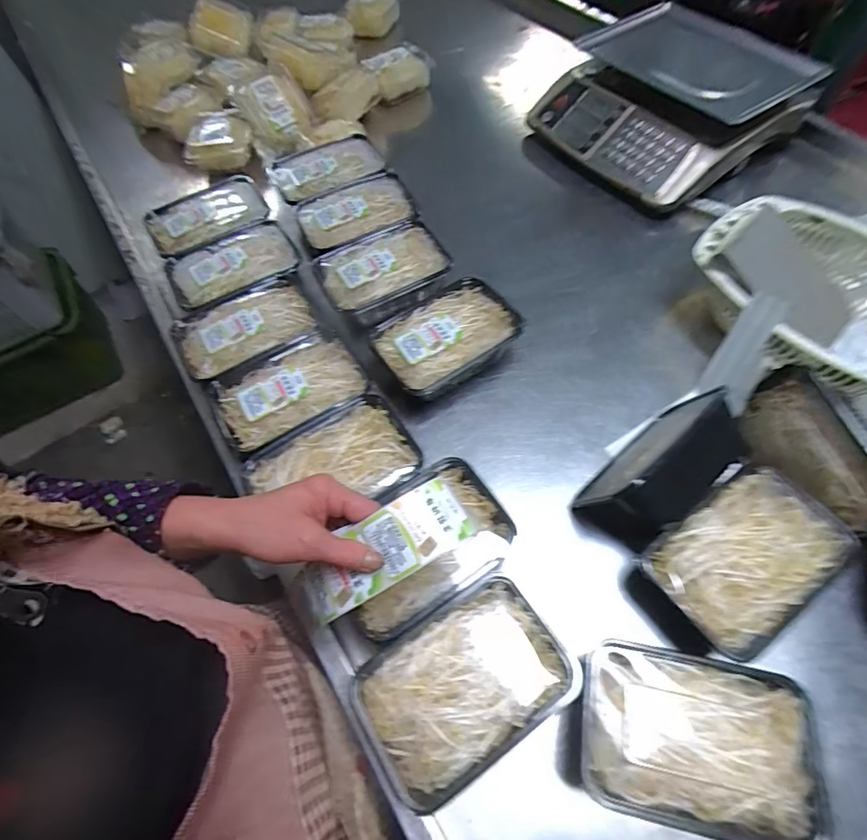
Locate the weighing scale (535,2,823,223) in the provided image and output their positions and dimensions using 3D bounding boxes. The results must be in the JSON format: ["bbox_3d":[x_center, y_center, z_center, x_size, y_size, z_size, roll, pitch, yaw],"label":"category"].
[{"bbox_3d":[0.407,-0.555,0.838,0.362,0.119,0.361,-33,64,-14],"label":"weighing scale"}]

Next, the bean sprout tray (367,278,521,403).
[{"bbox_3d":[0.018,-0.102,0.634,0.173,0.071,0.126,-32,64,-13],"label":"bean sprout tray"}]

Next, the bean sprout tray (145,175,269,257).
[{"bbox_3d":[-0.354,-0.323,0.740,0.174,0.026,0.124,-24,62,-10],"label":"bean sprout tray"}]

